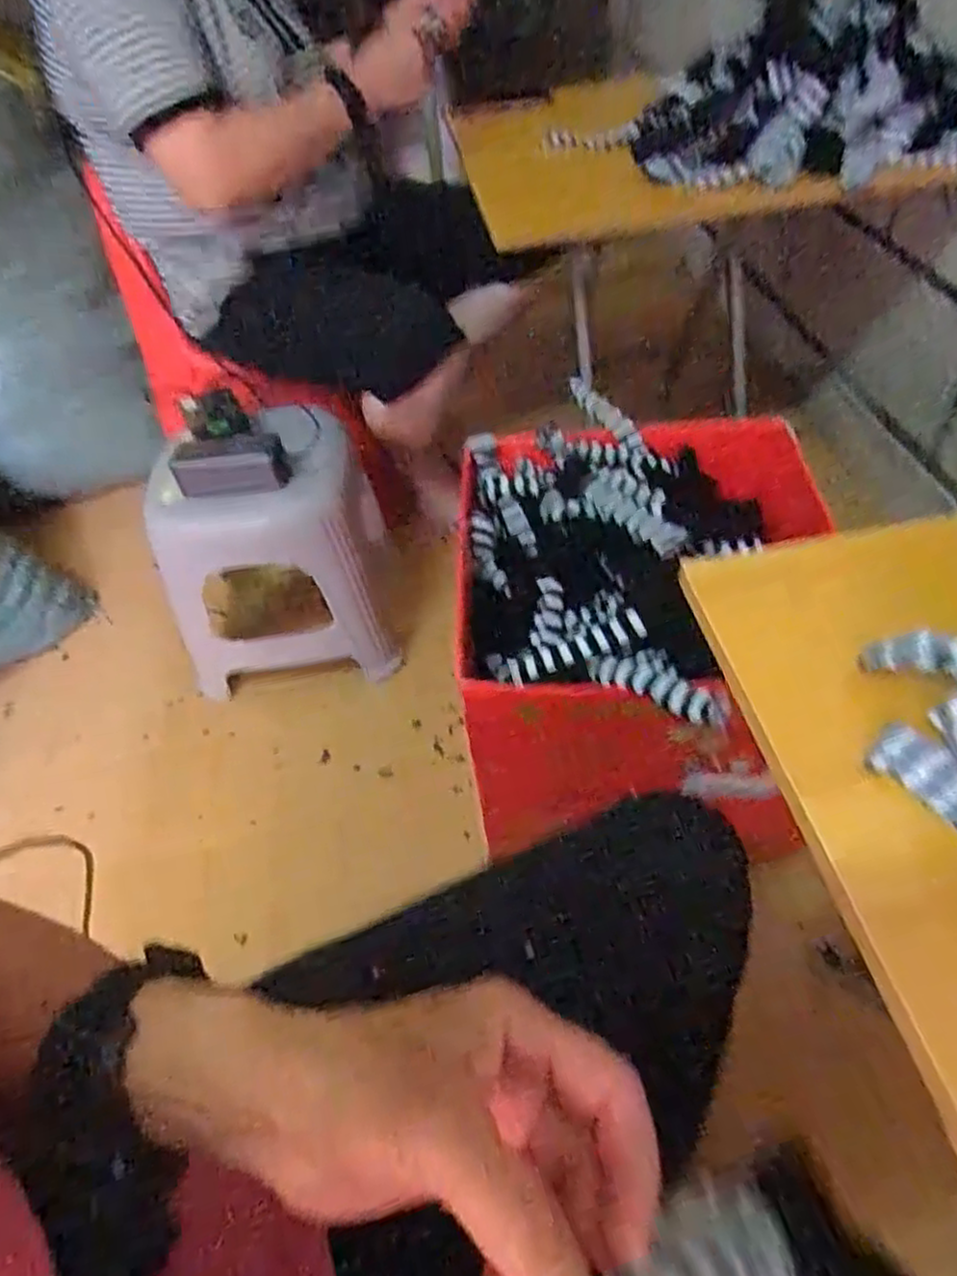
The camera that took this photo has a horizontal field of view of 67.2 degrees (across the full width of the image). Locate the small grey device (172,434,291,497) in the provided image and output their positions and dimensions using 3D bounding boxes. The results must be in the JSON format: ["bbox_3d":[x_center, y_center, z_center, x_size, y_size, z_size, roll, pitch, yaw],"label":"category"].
[{"bbox_3d":[-0.294,-0.206,0.859,0.133,0.056,0.044,-11,48,-3],"label":"small grey device"}]

